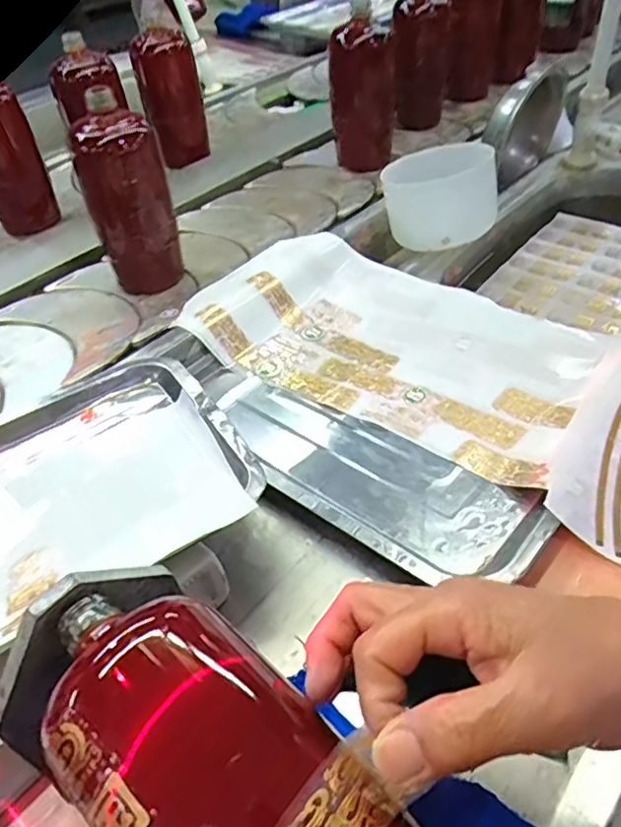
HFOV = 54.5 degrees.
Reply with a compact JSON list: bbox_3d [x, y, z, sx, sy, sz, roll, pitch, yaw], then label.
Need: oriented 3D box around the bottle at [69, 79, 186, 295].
[{"bbox_3d":[-0.184,-0.216,0.610,0.067,0.169,0.066,18,48,23],"label":"bottle"}]

